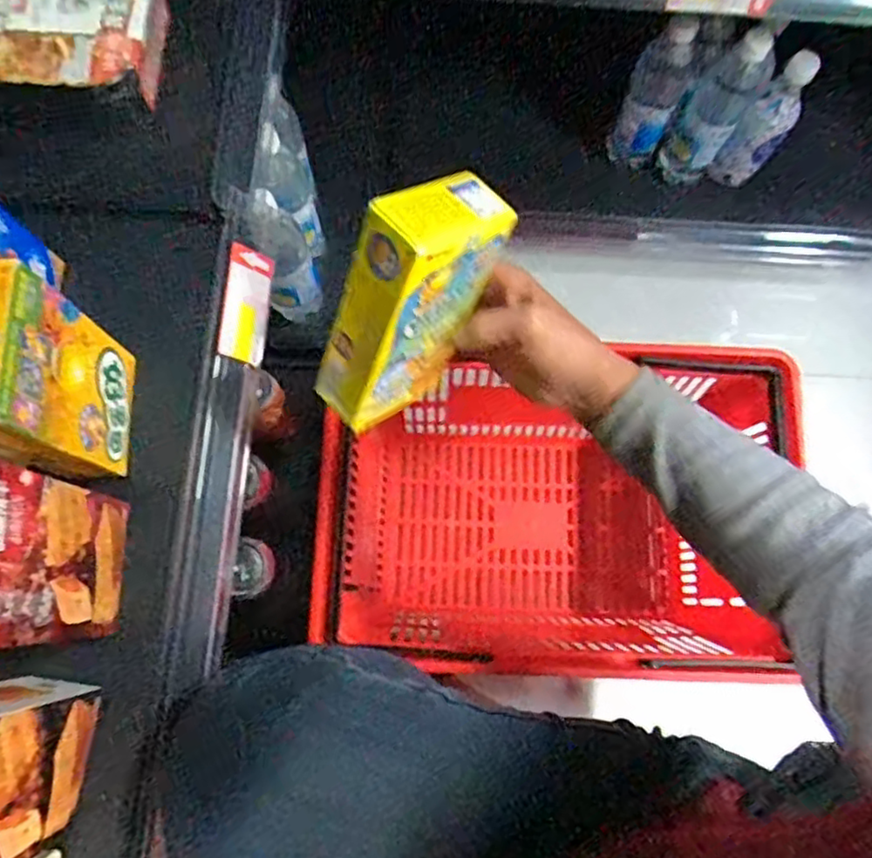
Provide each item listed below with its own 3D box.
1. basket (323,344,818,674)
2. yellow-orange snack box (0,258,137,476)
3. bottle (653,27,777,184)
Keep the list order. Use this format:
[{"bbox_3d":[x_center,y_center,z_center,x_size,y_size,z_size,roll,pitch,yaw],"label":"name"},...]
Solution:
[{"bbox_3d":[0.130,0.101,0.794,0.488,0.284,0.324,3,76,0],"label":"basket"},{"bbox_3d":[-0.245,-0.024,0.422,0.043,0.157,0.102,-1,76,-1],"label":"yellow-orange snack box"},{"bbox_3d":[0.353,-0.404,0.847,0.078,0.235,0.062,32,78,7],"label":"bottle"}]

